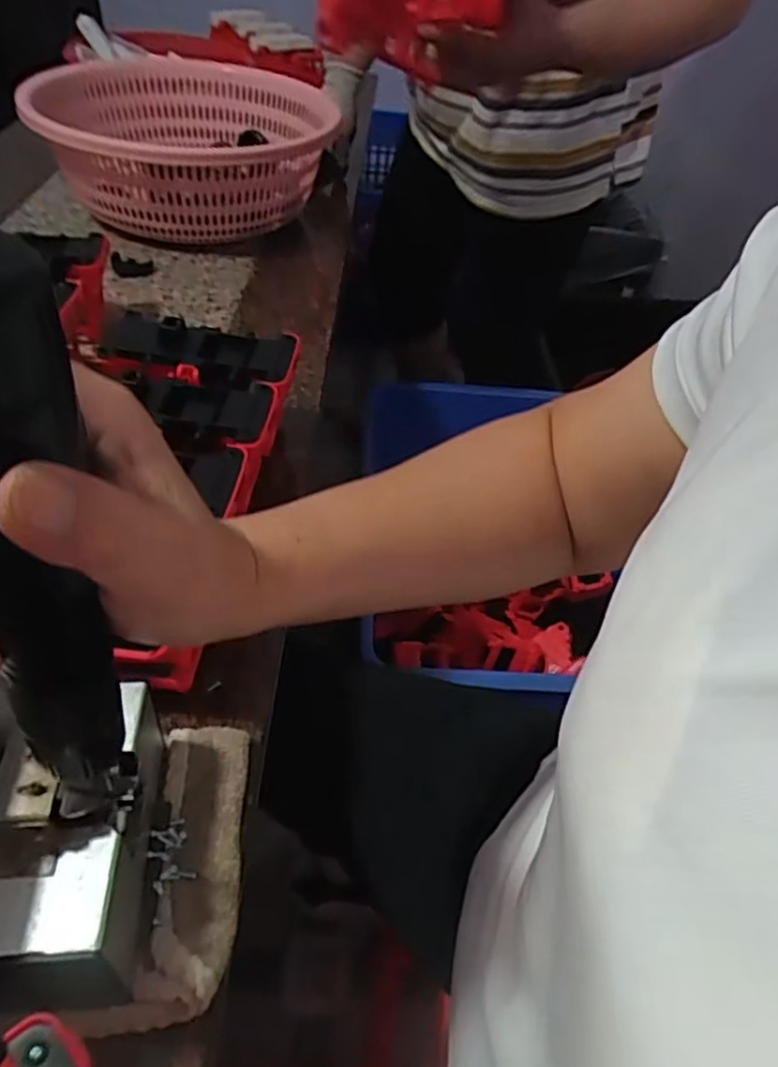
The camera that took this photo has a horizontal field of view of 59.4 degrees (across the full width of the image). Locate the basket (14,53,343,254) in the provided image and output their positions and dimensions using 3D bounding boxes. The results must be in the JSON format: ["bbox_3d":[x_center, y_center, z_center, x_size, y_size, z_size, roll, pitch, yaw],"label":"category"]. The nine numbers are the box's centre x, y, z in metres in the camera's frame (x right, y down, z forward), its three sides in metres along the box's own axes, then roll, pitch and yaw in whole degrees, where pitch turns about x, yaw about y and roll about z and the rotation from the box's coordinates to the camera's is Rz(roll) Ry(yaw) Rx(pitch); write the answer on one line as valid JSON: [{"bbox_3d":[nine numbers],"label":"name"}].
[{"bbox_3d":[-0.251,-0.481,0.878,0.333,0.142,0.353,7,45,-1],"label":"basket"}]

